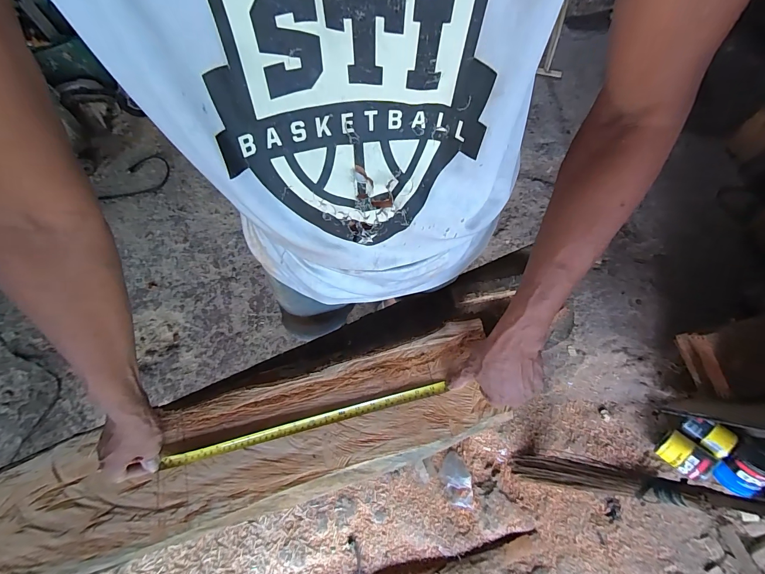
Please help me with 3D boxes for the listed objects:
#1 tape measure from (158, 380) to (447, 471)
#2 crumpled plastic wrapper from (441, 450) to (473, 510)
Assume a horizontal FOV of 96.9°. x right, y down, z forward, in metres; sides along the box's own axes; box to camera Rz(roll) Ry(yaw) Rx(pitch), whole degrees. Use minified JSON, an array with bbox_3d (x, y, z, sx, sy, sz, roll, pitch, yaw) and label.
[{"bbox_3d":[-0.121,0.221,0.545,0.450,0.009,0.020,-14,69,-3],"label":"tape measure"},{"bbox_3d":[0.255,0.654,1.147,0.091,0.040,0.170,-15,70,-5],"label":"crumpled plastic wrapper"}]

